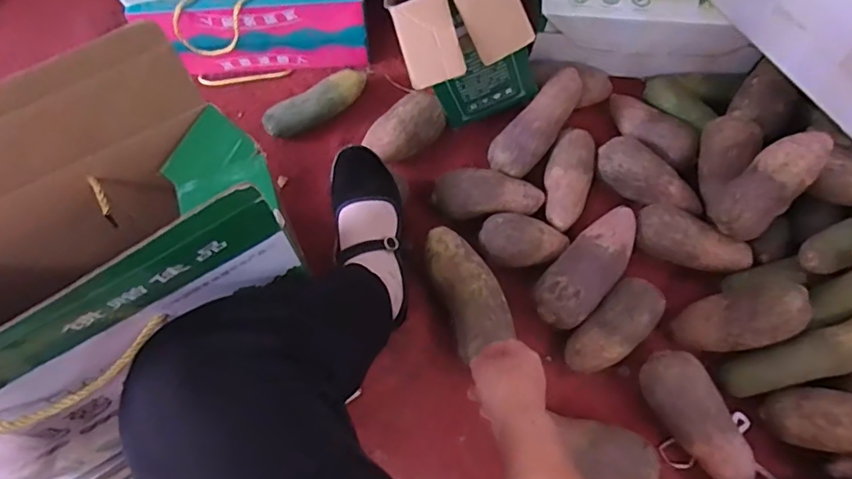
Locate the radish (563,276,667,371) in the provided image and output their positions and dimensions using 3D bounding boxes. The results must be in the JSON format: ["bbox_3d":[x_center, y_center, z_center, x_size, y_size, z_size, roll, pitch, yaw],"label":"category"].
[{"bbox_3d":[0.246,0.115,0.712,0.068,0.053,0.149,42,76,14],"label":"radish"}]

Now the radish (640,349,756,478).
[{"bbox_3d":[0.326,0.221,0.662,0.069,0.064,0.180,-29,73,-9],"label":"radish"}]

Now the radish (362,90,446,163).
[{"bbox_3d":[-0.035,-0.158,0.800,0.123,0.060,0.070,-36,73,-13],"label":"radish"}]

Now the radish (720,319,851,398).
[{"bbox_3d":[0.479,0.140,0.669,0.225,0.046,0.059,-30,70,21],"label":"radish"}]

